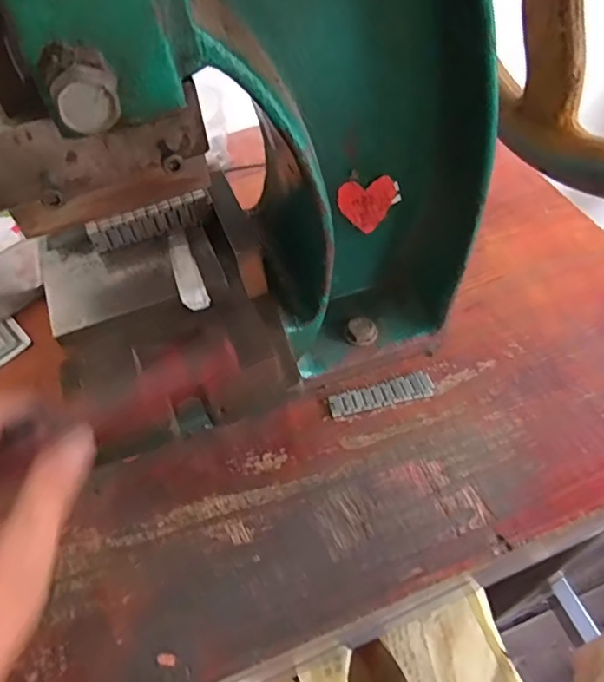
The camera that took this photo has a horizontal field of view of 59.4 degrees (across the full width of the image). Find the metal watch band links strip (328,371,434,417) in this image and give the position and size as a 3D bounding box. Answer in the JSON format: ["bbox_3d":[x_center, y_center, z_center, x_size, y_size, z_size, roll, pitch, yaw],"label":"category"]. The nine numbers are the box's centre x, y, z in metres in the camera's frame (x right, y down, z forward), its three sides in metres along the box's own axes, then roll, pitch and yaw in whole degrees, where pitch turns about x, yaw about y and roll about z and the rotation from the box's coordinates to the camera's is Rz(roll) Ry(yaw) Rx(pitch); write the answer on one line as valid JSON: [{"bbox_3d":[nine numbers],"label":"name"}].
[{"bbox_3d":[0.057,0.038,0.380,0.075,0.004,0.019,-14,55,-5],"label":"metal watch band links strip"}]

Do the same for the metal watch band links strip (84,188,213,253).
[{"bbox_3d":[-0.091,-0.074,0.323,0.074,0.022,0.007,-19,56,-8],"label":"metal watch band links strip"}]

